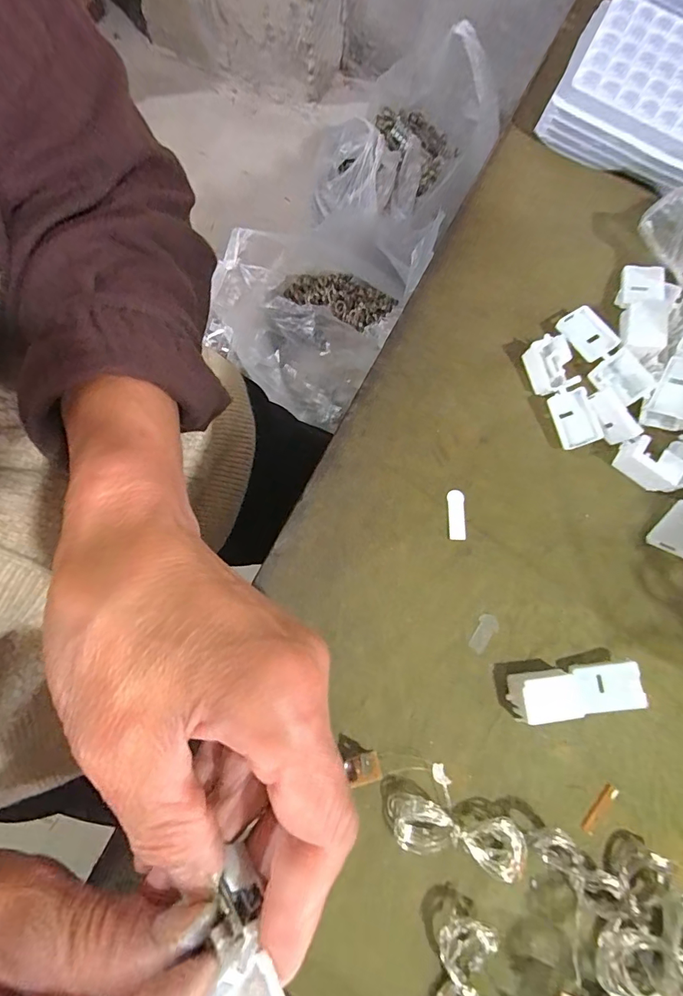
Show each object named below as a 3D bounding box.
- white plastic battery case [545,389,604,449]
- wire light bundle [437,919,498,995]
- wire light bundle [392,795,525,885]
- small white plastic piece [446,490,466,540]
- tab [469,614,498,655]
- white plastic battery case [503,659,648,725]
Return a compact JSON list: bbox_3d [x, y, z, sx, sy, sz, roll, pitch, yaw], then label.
[{"bbox_3d":[0.112,-0.038,0.211,0.019,0.008,0.027,-19,79,-8],"label":"white plastic battery case"},{"bbox_3d":[0.044,0.182,0.159,0.020,0.013,0.050,6,77,-2],"label":"wire light bundle"},{"bbox_3d":[0.046,0.132,0.169,0.053,0.009,0.021,14,77,0],"label":"wire light bundle"},{"bbox_3d":[0.054,0.008,0.201,0.008,0.004,0.023,1,77,-3],"label":"small white plastic piece"},{"bbox_3d":[0.063,0.060,0.193,0.009,0.004,0.017,38,80,4],"label":"tab"},{"bbox_3d":[0.100,0.082,0.183,0.053,0.010,0.020,-5,78,-5],"label":"white plastic battery case"}]

